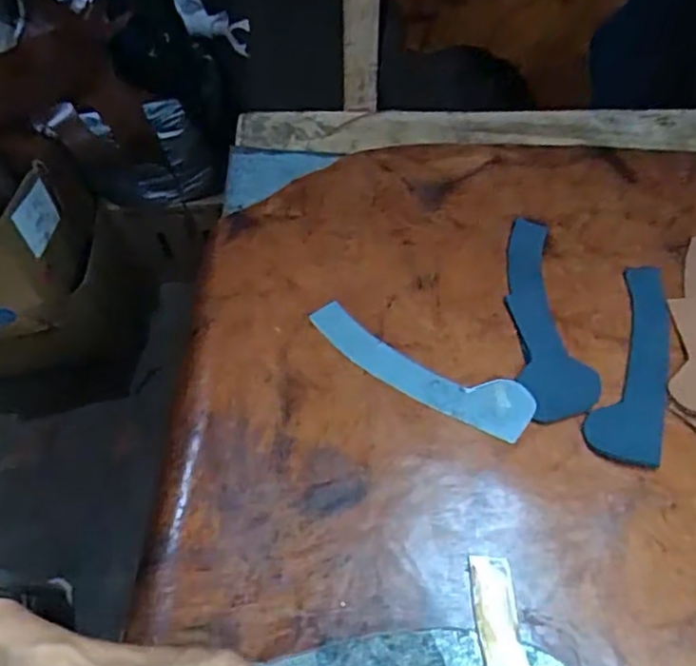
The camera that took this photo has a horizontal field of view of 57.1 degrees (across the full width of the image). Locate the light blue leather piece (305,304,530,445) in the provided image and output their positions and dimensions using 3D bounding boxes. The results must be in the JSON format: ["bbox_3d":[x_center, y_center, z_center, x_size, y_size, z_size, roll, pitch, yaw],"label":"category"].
[{"bbox_3d":[0.058,0.029,0.538,0.197,0.005,0.049,26,59,15],"label":"light blue leather piece"}]

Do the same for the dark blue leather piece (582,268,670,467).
[{"bbox_3d":[0.246,0.021,0.542,0.055,0.004,0.200,20,57,11],"label":"dark blue leather piece"}]

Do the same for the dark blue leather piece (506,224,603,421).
[{"bbox_3d":[0.179,-0.019,0.575,0.066,0.006,0.220,6,54,-3],"label":"dark blue leather piece"}]

